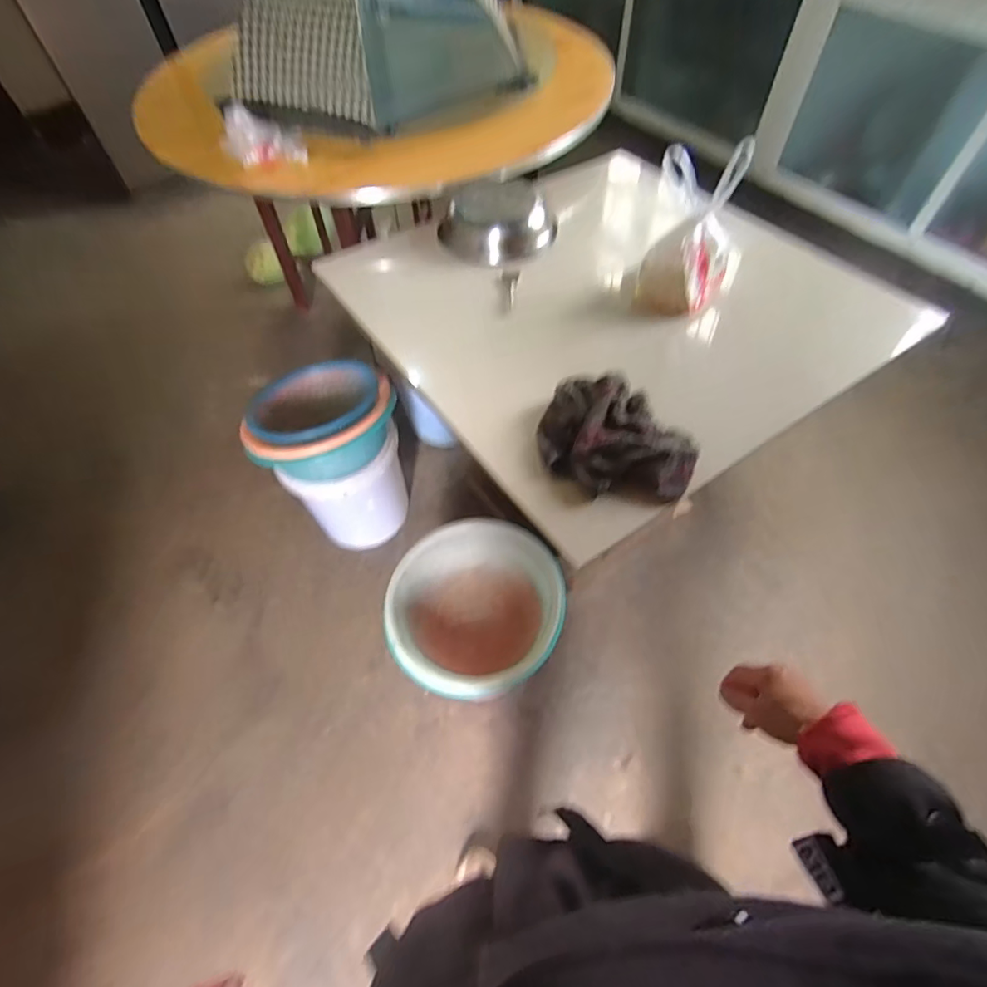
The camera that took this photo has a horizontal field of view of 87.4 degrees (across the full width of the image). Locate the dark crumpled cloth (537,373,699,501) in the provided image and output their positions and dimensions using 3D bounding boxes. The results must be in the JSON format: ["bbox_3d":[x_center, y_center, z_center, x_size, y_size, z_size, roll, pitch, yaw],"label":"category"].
[{"bbox_3d":[0.158,-0.072,0.684,0.212,0.041,0.155,39,68,22],"label":"dark crumpled cloth"}]

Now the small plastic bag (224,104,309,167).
[{"bbox_3d":[-0.465,-0.717,1.033,0.161,0.089,0.070,-10,58,-4],"label":"small plastic bag"}]

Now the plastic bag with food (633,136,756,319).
[{"bbox_3d":[0.324,-0.417,0.842,0.150,0.212,0.143,18,60,12],"label":"plastic bag with food"}]

